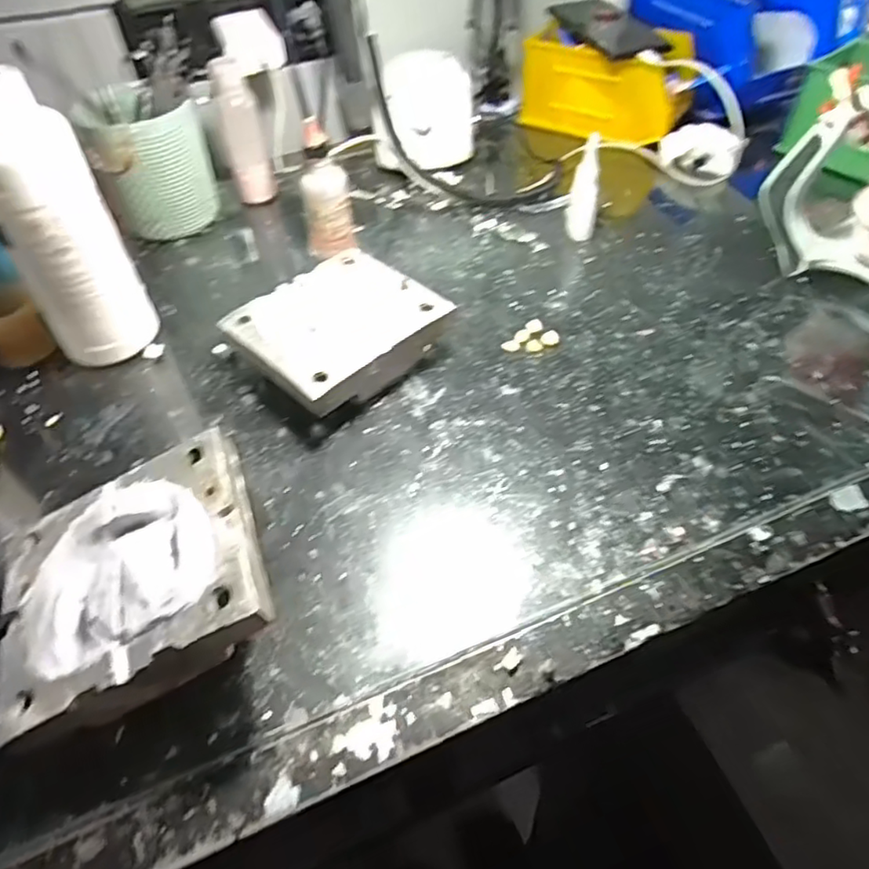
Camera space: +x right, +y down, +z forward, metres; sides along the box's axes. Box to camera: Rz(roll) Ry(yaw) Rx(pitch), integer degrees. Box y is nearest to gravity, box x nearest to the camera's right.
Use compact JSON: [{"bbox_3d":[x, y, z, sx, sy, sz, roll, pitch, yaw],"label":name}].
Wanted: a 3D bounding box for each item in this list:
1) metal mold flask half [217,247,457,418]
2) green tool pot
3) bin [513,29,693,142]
[{"bbox_3d":[-0.069,-0.071,0.457,0.116,0.043,0.132,36,60,28],"label":"metal mold flask half"},{"bbox_3d":[-0.256,-0.248,0.565,0.094,0.123,0.088,-23,53,-17],"label":"green tool pot"},{"bbox_3d":[0.188,-0.391,0.690,0.175,0.086,0.110,20,53,18],"label":"bin"}]

